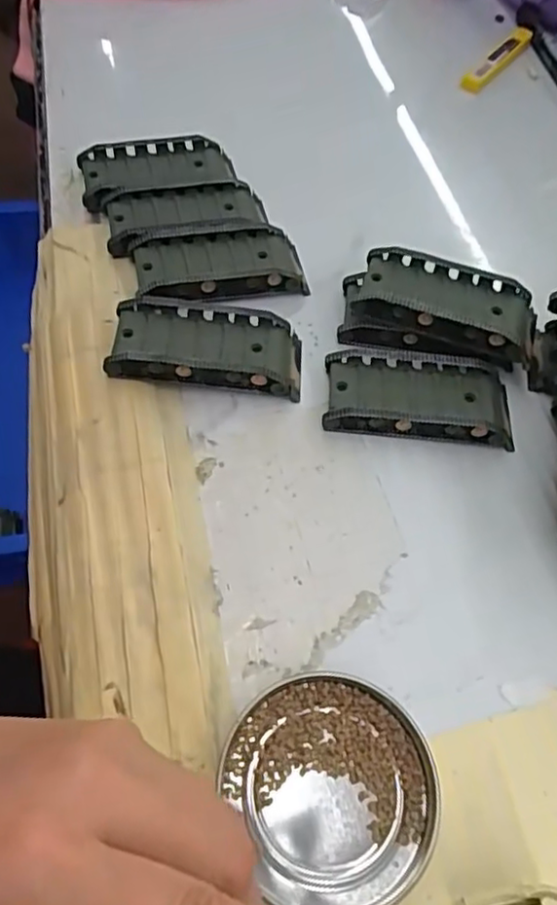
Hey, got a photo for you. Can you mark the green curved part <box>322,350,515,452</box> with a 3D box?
[{"bbox_3d":[0.073,-0.029,0.329,0.094,0.020,0.044,7,58,-2],"label":"green curved part"}]

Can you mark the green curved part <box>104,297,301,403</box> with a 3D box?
[{"bbox_3d":[-0.036,-0.056,0.331,0.095,0.023,0.045,6,58,-3],"label":"green curved part"}]

